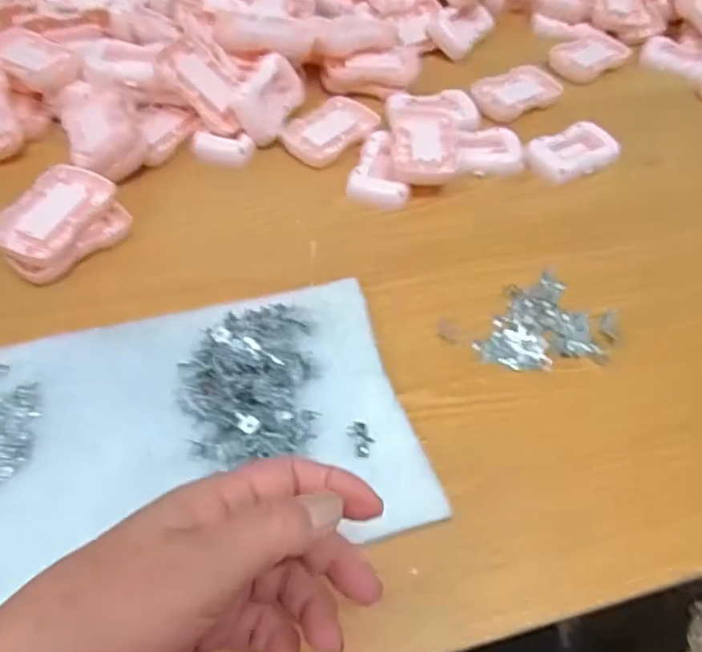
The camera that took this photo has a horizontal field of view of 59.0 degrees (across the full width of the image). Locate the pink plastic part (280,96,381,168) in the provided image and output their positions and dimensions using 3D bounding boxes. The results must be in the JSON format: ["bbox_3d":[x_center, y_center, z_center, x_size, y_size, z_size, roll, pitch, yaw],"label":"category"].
[{"bbox_3d":[-0.018,-0.178,0.566,0.054,0.017,0.084,38,59,21],"label":"pink plastic part"}]

